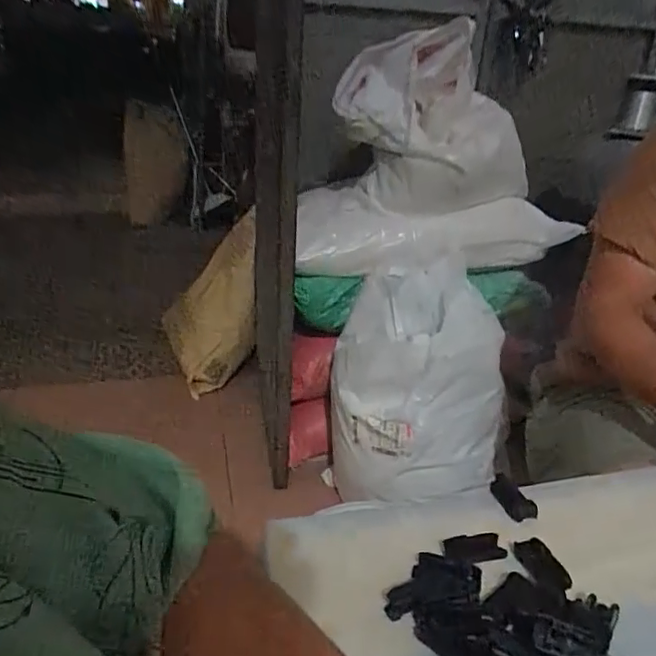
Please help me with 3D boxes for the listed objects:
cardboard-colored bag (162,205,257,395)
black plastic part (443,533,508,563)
[{"bbox_3d":[-0.324,-0.070,1.640,0.247,0.543,0.099,17,2,27],"label":"cardboard-colored bag"},{"bbox_3d":[0.114,0.171,0.438,0.048,0.006,0.028,-1,26,-7],"label":"black plastic part"}]

